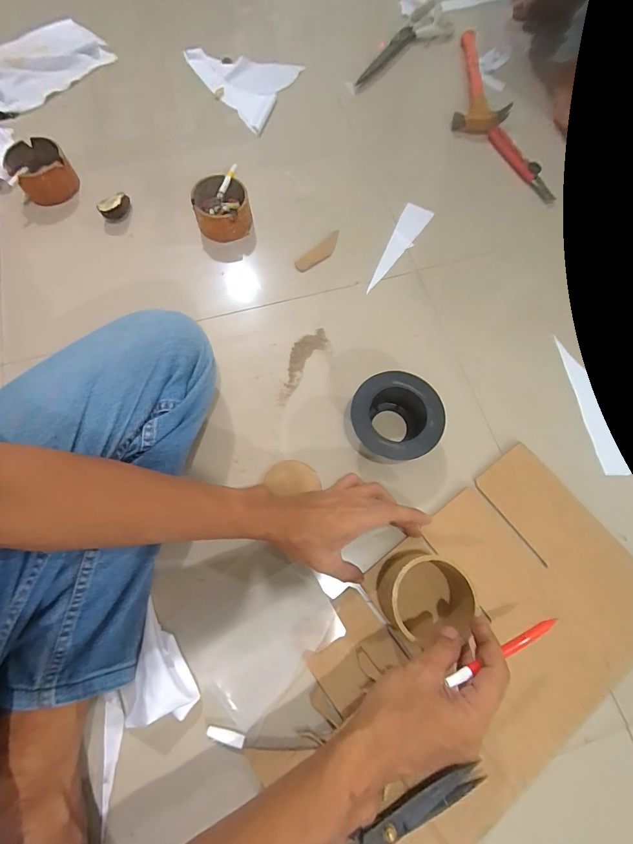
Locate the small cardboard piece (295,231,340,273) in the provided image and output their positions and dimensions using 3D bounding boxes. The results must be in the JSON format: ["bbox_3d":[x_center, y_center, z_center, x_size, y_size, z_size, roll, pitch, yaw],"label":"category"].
[{"bbox_3d":[0.007,-0.256,0.572,0.091,0.005,0.025,-43,76,-15],"label":"small cardboard piece"}]

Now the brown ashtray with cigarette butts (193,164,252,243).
[{"bbox_3d":[-0.143,-0.327,0.576,0.083,0.049,0.091,-13,70,-5],"label":"brown ashtray with cigarette butts"}]

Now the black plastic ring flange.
[{"bbox_3d":[0.098,-0.002,0.463,0.102,0.055,0.105,0,70,-1],"label":"black plastic ring flange"}]

